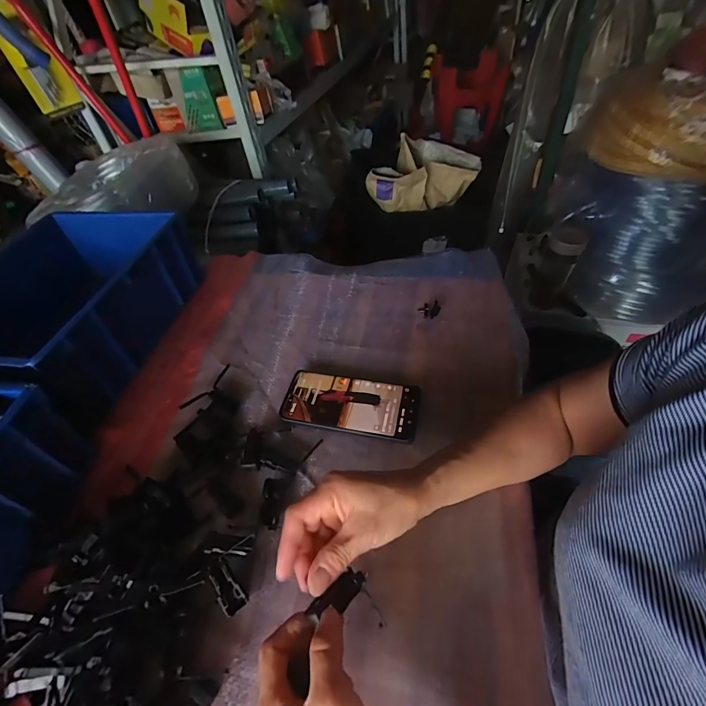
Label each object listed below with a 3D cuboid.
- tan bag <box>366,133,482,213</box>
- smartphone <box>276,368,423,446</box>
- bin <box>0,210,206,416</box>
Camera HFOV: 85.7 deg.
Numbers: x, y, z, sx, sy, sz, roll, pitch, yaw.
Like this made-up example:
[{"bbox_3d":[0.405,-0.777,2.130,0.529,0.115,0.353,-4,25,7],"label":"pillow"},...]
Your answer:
[{"bbox_3d":[0.216,-0.544,1.215,0.390,0.196,0.136,-21,48,-11],"label":"tan bag"},{"bbox_3d":[-0.002,0.064,0.470,0.163,0.015,0.078,7,49,12],"label":"smartphone"},{"bbox_3d":[-0.424,-0.072,0.568,0.258,0.120,0.329,3,48,8],"label":"bin"}]

